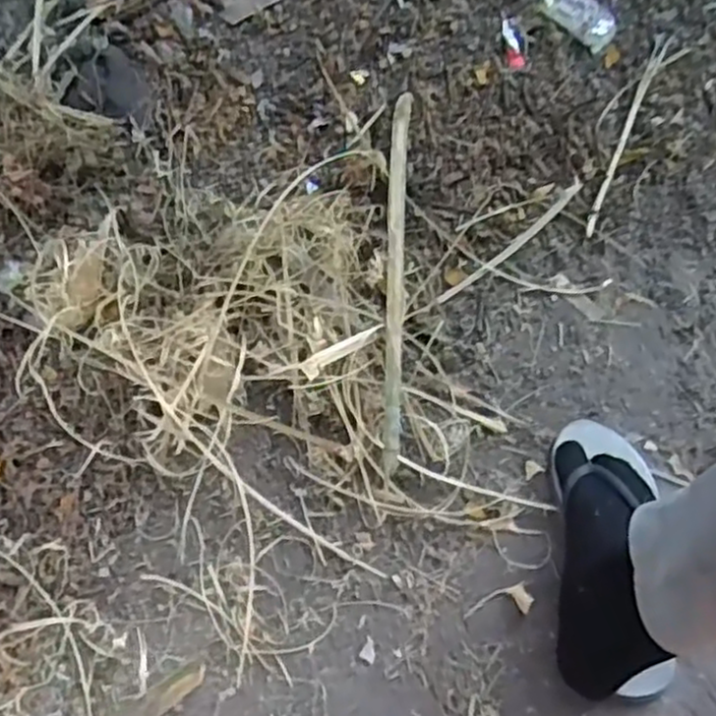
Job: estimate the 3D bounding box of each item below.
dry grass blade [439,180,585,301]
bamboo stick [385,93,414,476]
[{"bbox_3d":[0.181,-0.133,0.867,0.236,0.016,0.015,-40,71,-16],"label":"dry grass blade"},{"bbox_3d":[0.041,-0.098,0.796,0.023,0.025,0.443,3,66,2],"label":"bamboo stick"}]

